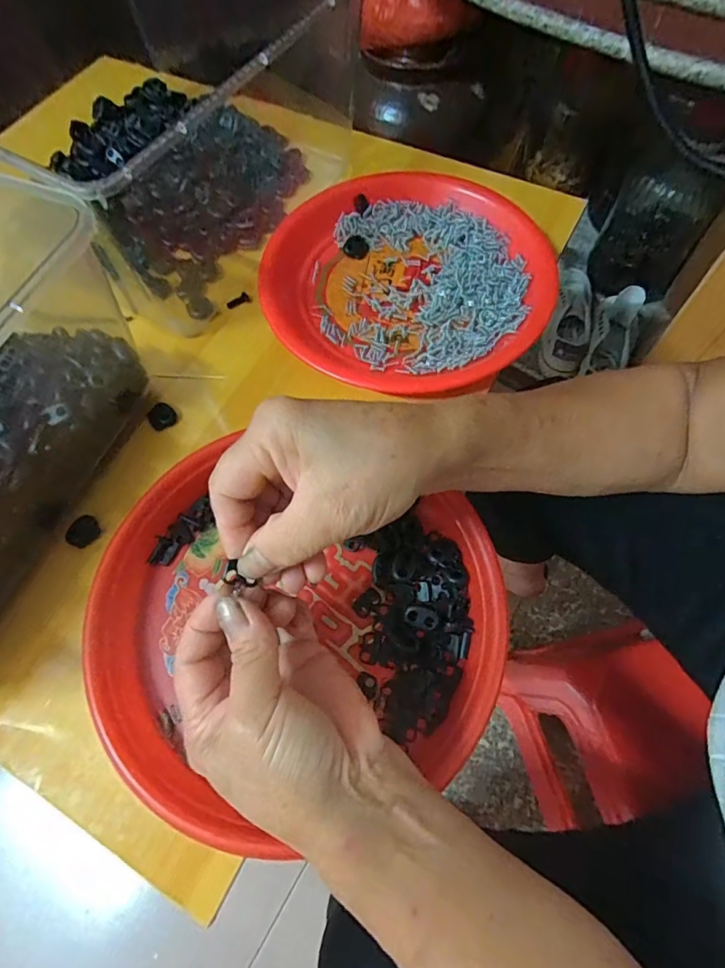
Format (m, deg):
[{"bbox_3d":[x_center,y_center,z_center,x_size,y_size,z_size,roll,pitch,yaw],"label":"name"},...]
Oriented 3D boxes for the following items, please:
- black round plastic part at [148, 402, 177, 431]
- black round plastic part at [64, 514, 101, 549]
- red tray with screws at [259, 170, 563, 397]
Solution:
[{"bbox_3d":[-0.150,-0.051,0.363,0.017,0.006,0.020,41,74,18],"label":"black round plastic part"},{"bbox_3d":[-0.190,0.032,0.330,0.017,0.008,0.021,41,74,18],"label":"black round plastic part"},{"bbox_3d":[0.038,-0.167,0.387,0.216,0.024,0.222,20,68,11],"label":"red tray with screws"}]

